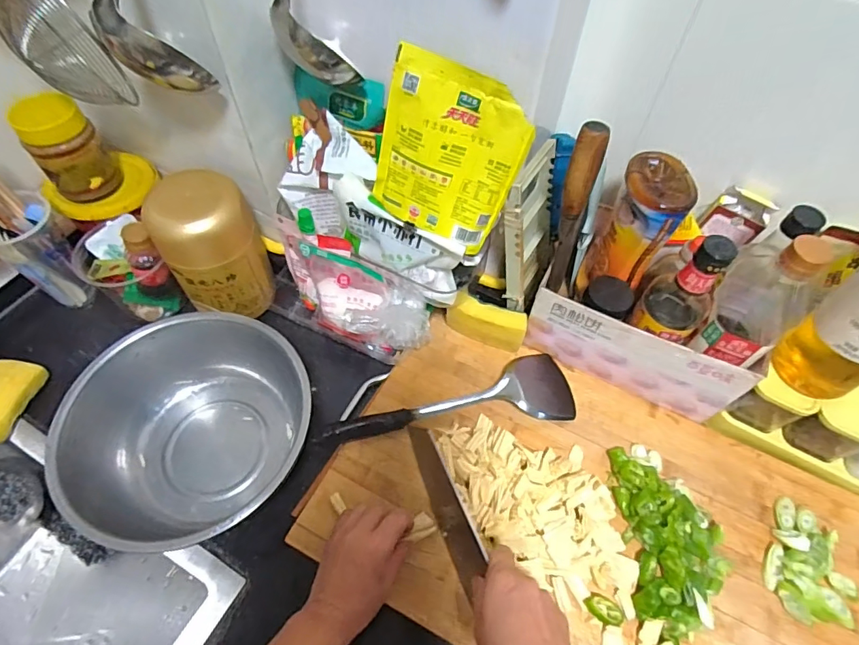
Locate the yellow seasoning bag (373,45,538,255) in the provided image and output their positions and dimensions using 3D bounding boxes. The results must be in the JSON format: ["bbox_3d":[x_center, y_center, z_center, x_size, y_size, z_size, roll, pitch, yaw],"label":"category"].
[{"bbox_3d":[0.017,-0.161,0.482,0.139,0.169,0.020,21,42,-1],"label":"yellow seasoning bag"}]

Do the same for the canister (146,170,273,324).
[{"bbox_3d":[-0.265,-0.093,0.600,0.110,0.158,0.110,-5,58,-7],"label":"canister"}]

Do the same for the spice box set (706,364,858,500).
[{"bbox_3d":[0.472,0.108,0.564,0.210,0.092,0.127,25,60,12],"label":"spice box set"}]

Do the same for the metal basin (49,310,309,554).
[{"bbox_3d":[-0.253,0.125,0.532,0.235,0.109,0.226,2,58,-3],"label":"metal basin"}]

